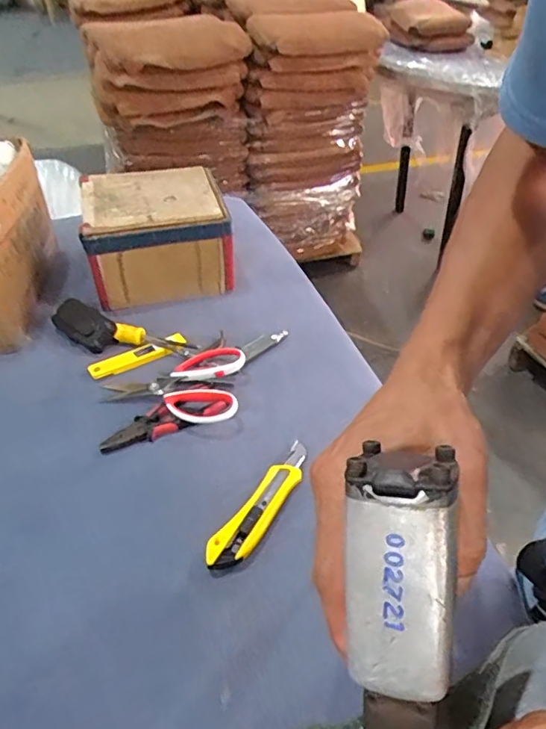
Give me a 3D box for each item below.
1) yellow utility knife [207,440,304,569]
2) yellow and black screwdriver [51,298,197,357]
[{"bbox_3d":[-0.008,0.142,0.561,0.037,0.020,0.164,22,47,26],"label":"yellow utility knife"},{"bbox_3d":[-0.217,-0.039,0.769,0.220,0.037,0.070,18,45,22],"label":"yellow and black screwdriver"}]

